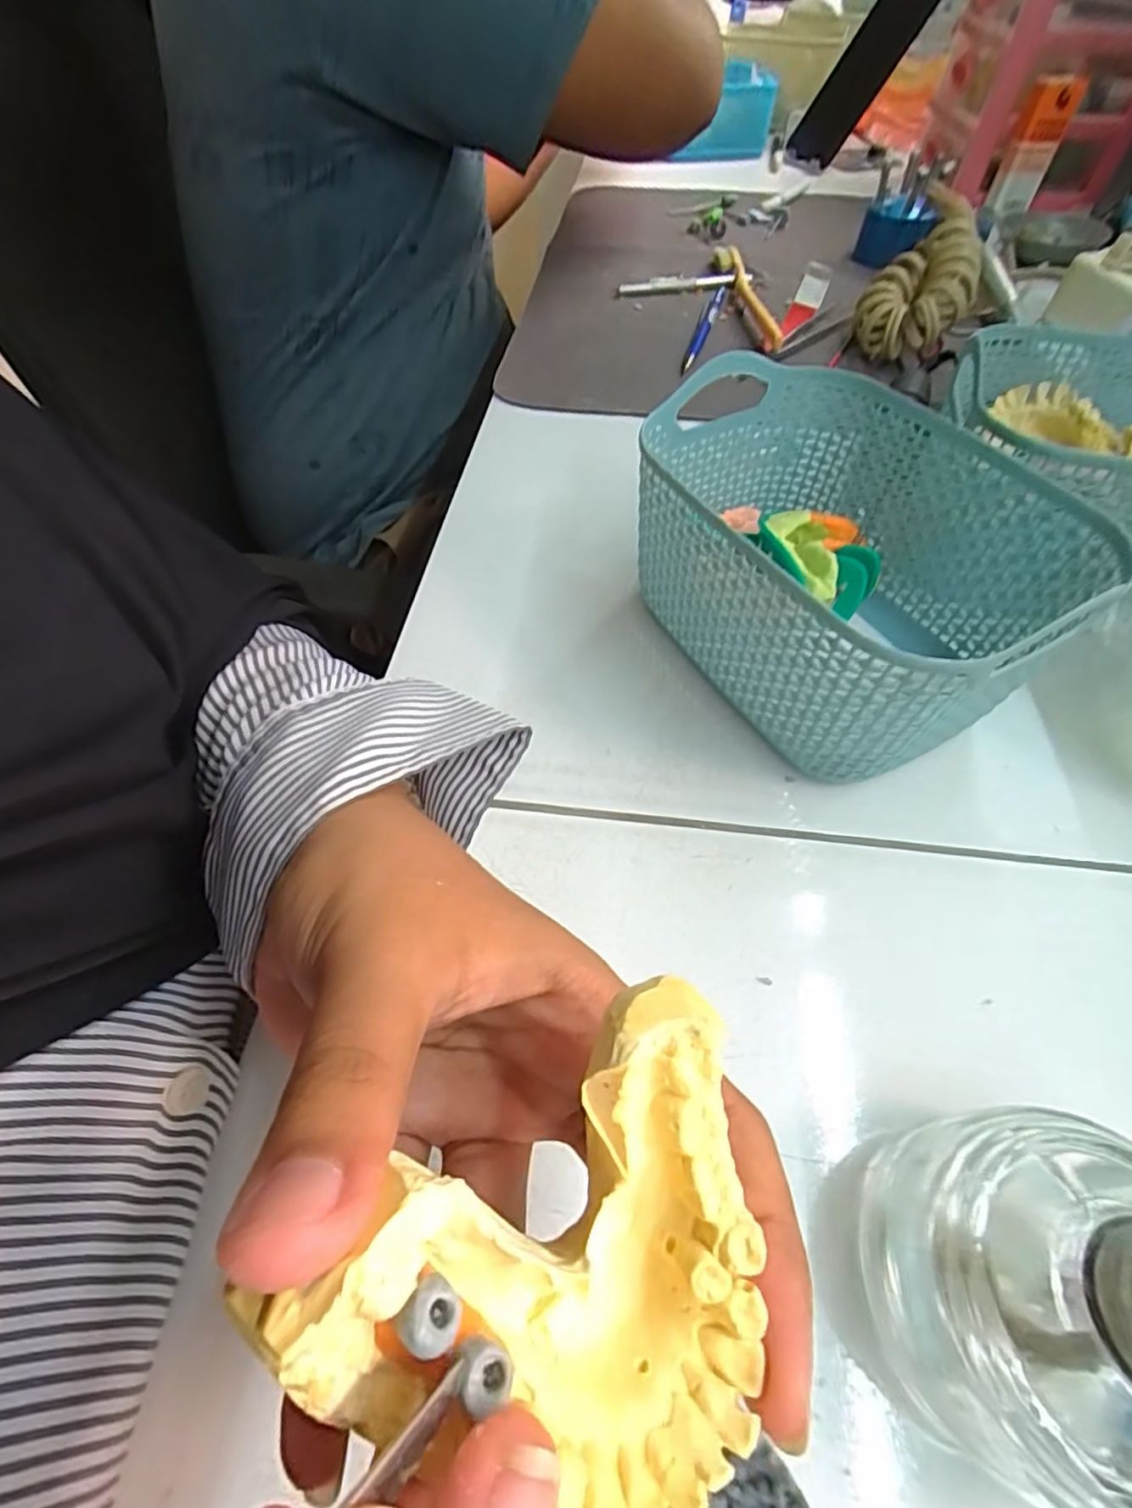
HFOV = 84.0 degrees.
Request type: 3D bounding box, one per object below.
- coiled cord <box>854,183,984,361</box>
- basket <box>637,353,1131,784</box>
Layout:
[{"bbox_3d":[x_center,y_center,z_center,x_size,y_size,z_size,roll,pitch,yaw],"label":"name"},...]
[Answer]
[{"bbox_3d":[0.246,-0.324,0.432,0.066,0.083,0.066,25,59,15],"label":"coiled cord"},{"bbox_3d":[0.107,-0.075,0.263,0.117,0.088,0.160,-25,60,-17],"label":"basket"}]

